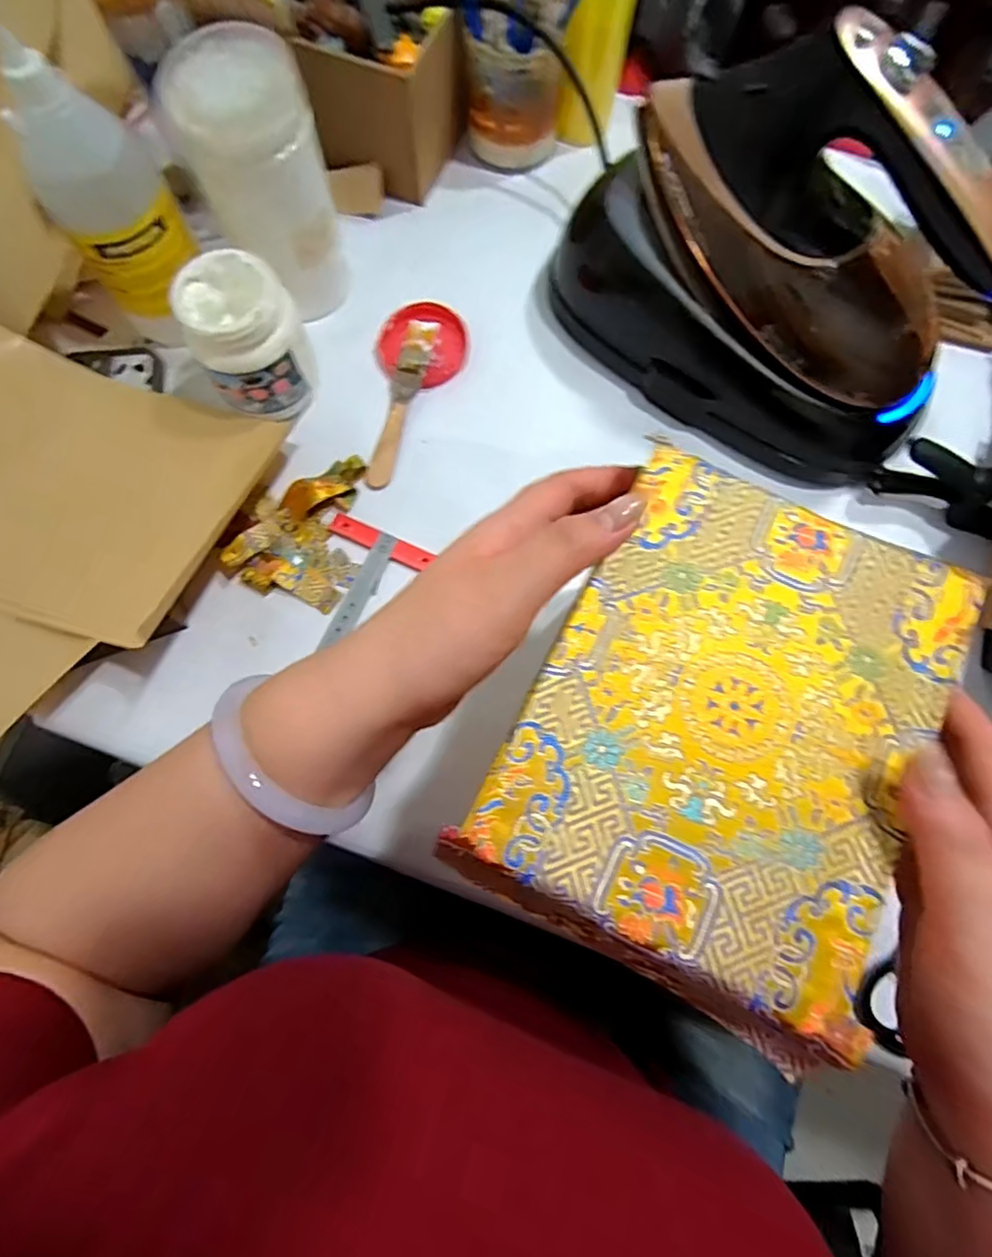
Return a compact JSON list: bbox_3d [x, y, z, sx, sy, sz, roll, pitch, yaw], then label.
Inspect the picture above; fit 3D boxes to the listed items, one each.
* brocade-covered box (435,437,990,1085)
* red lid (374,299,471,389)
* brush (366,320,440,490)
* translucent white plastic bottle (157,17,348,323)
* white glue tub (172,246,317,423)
[{"bbox_3d":[0.090,0.040,0.236,0.146,0.030,0.193,29,77,7],"label":"brocade-covered box"},{"bbox_3d":[-0.058,-0.229,0.470,0.071,0.011,0.075,0,78,1],"label":"red lid"},{"bbox_3d":[-0.072,-0.174,0.454,0.023,0.005,0.141,15,83,-12],"label":"brush"},{"bbox_3d":[-0.162,-0.308,0.426,0.085,0.156,0.083,-22,77,-6],"label":"translucent white plastic bottle"},{"bbox_3d":[-0.174,-0.202,0.422,0.076,0.091,0.077,-27,77,-7],"label":"white glue tub"}]

